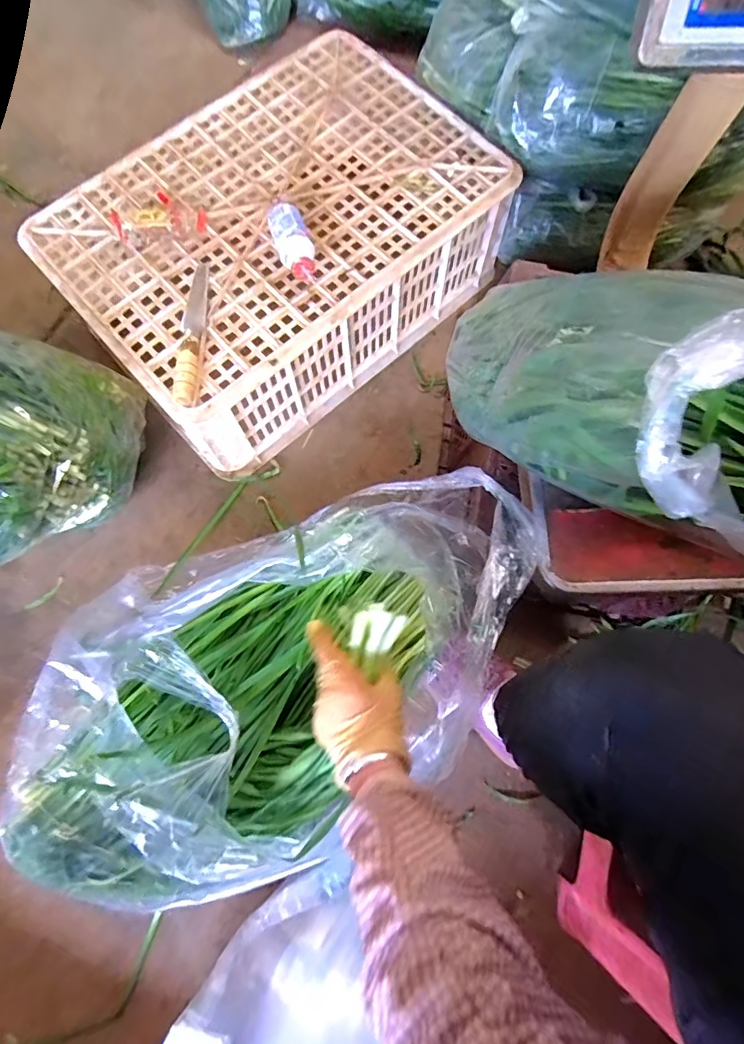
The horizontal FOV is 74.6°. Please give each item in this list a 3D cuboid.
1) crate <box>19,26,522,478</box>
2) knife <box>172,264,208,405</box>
[{"bbox_3d":[-0.128,-0.400,0.727,0.572,0.187,0.396,-41,78,-11],"label":"crate"},{"bbox_3d":[-0.218,-0.234,0.589,0.027,0.027,0.204,-2,74,-1],"label":"knife"}]

